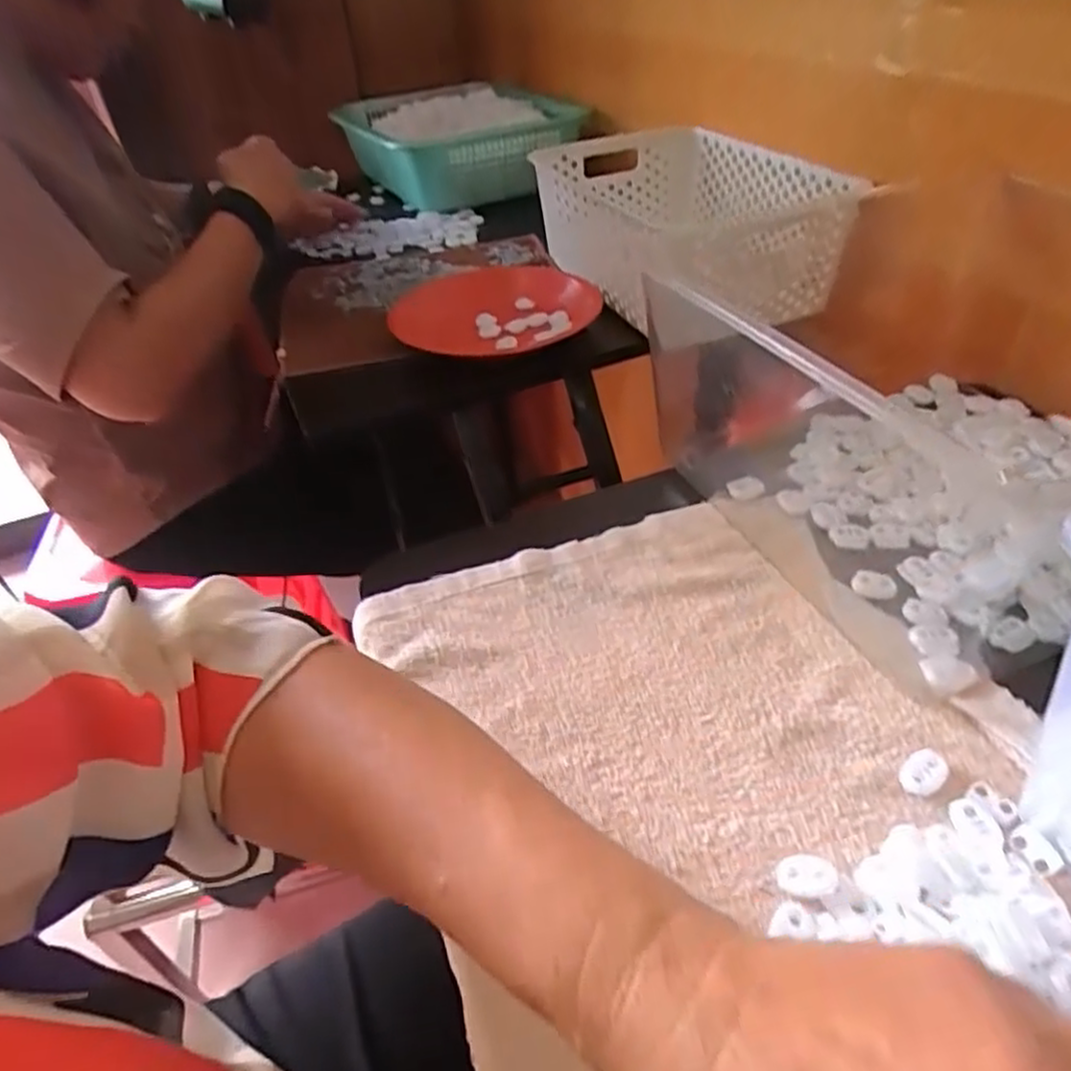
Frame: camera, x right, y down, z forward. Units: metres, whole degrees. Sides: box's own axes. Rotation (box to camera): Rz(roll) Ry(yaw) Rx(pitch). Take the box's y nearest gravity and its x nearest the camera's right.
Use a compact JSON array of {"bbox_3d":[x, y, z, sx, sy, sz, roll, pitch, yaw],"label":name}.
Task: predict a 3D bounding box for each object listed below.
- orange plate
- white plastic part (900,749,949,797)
[{"bbox_3d":[-0.042,-0.221,0.716,0.185,0.023,0.215,22,47,31],"label":"orange plate"},{"bbox_3d":[0.167,0.103,0.315,0.021,0.008,0.015,-35,47,-30],"label":"white plastic part"}]

